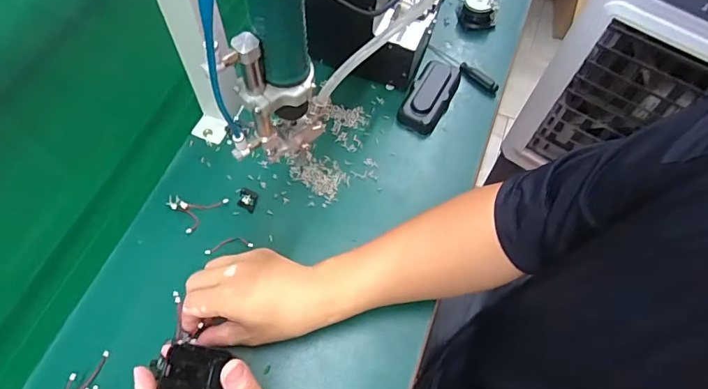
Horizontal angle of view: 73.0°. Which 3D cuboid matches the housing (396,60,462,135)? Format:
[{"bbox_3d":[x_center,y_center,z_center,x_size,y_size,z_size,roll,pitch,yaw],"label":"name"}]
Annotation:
[{"bbox_3d":[0.102,-0.135,0.628,0.051,0.029,0.108,29,66,11],"label":"housing"}]

